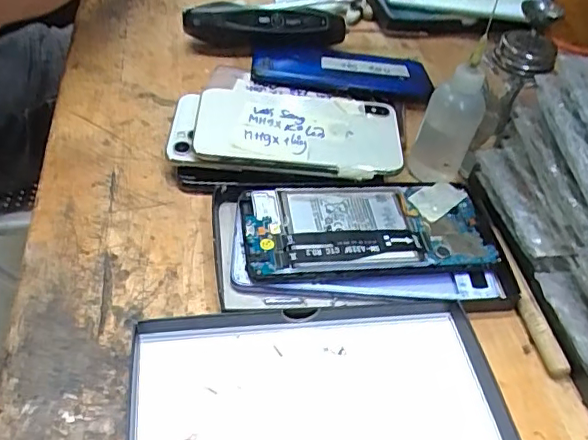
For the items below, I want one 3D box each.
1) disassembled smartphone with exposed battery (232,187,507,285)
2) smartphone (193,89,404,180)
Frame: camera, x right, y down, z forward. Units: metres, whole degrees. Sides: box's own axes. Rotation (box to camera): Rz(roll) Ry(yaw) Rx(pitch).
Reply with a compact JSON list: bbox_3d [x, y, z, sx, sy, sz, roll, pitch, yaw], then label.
[{"bbox_3d":[0.044,0.005,0.341,0.148,0.014,0.069,-2,46,-10],"label":"disassembled smartphone with exposed battery"},{"bbox_3d":[0.004,-0.062,0.376,0.134,0.012,0.068,3,60,-7],"label":"smartphone"}]

